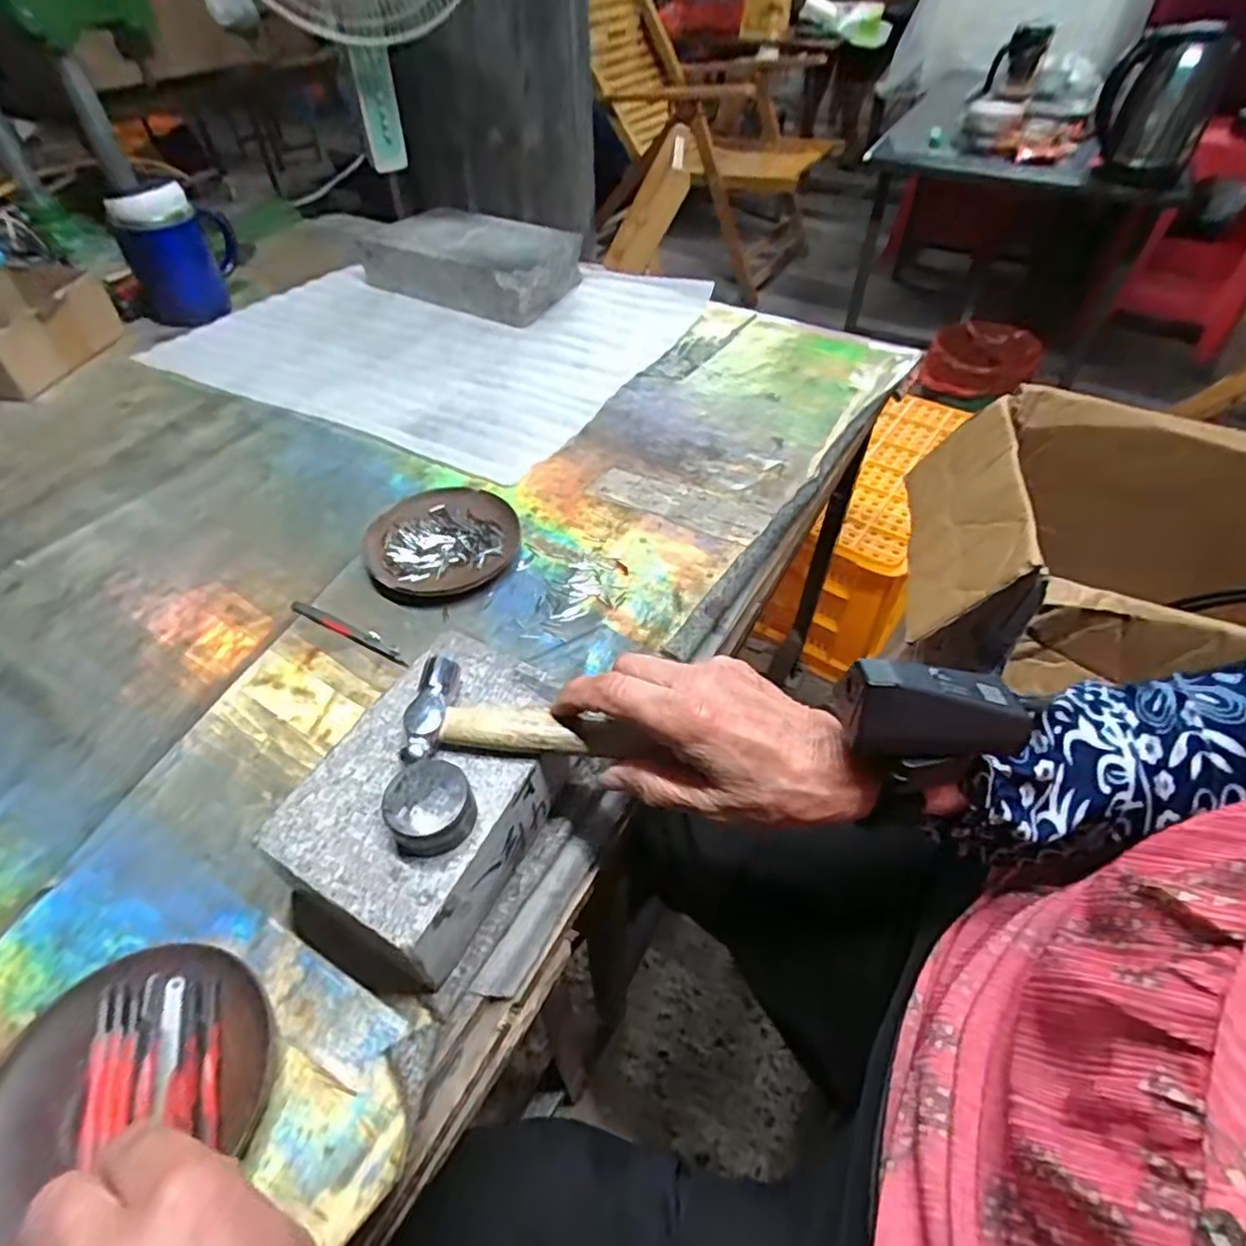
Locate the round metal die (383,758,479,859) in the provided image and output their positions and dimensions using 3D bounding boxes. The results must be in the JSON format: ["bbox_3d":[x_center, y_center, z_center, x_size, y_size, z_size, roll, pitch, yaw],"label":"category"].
[{"bbox_3d":[-0.086,0.084,0.301,0.037,0.022,0.037,1,48,-1],"label":"round metal die"}]

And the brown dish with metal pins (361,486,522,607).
[{"bbox_3d":[-0.137,-0.062,0.509,0.111,0.015,0.113,0,47,0],"label":"brown dish with metal pins"}]

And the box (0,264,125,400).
[{"bbox_3d":[-0.635,-0.315,0.709,0.123,0.070,0.188,4,47,5],"label":"box"}]

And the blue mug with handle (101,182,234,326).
[{"bbox_3d":[-0.518,-0.434,0.778,0.114,0.126,0.082,-16,49,-13],"label":"blue mug with handle"}]

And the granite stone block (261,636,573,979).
[{"bbox_3d":[-0.092,0.089,0.346,0.104,0.058,0.152,21,51,16],"label":"granite stone block"}]

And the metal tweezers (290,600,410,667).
[{"bbox_3d":[-0.190,0.006,0.459,0.107,0.004,0.009,23,52,20],"label":"metal tweezers"}]

